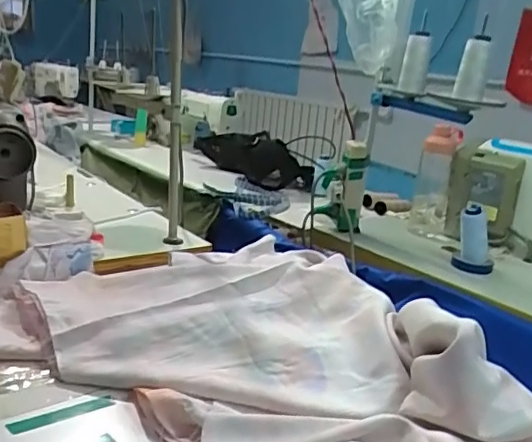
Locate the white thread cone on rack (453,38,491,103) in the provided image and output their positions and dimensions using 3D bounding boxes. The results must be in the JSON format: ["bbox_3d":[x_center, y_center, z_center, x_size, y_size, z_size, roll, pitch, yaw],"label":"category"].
[{"bbox_3d":[0.326,-0.238,0.887,0.044,0.089,0.044,11,16,19],"label":"white thread cone on rack"}]

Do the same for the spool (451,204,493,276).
[{"bbox_3d":[0.384,0.034,1.027,0.069,0.123,0.060,13,17,26],"label":"spool"}]

